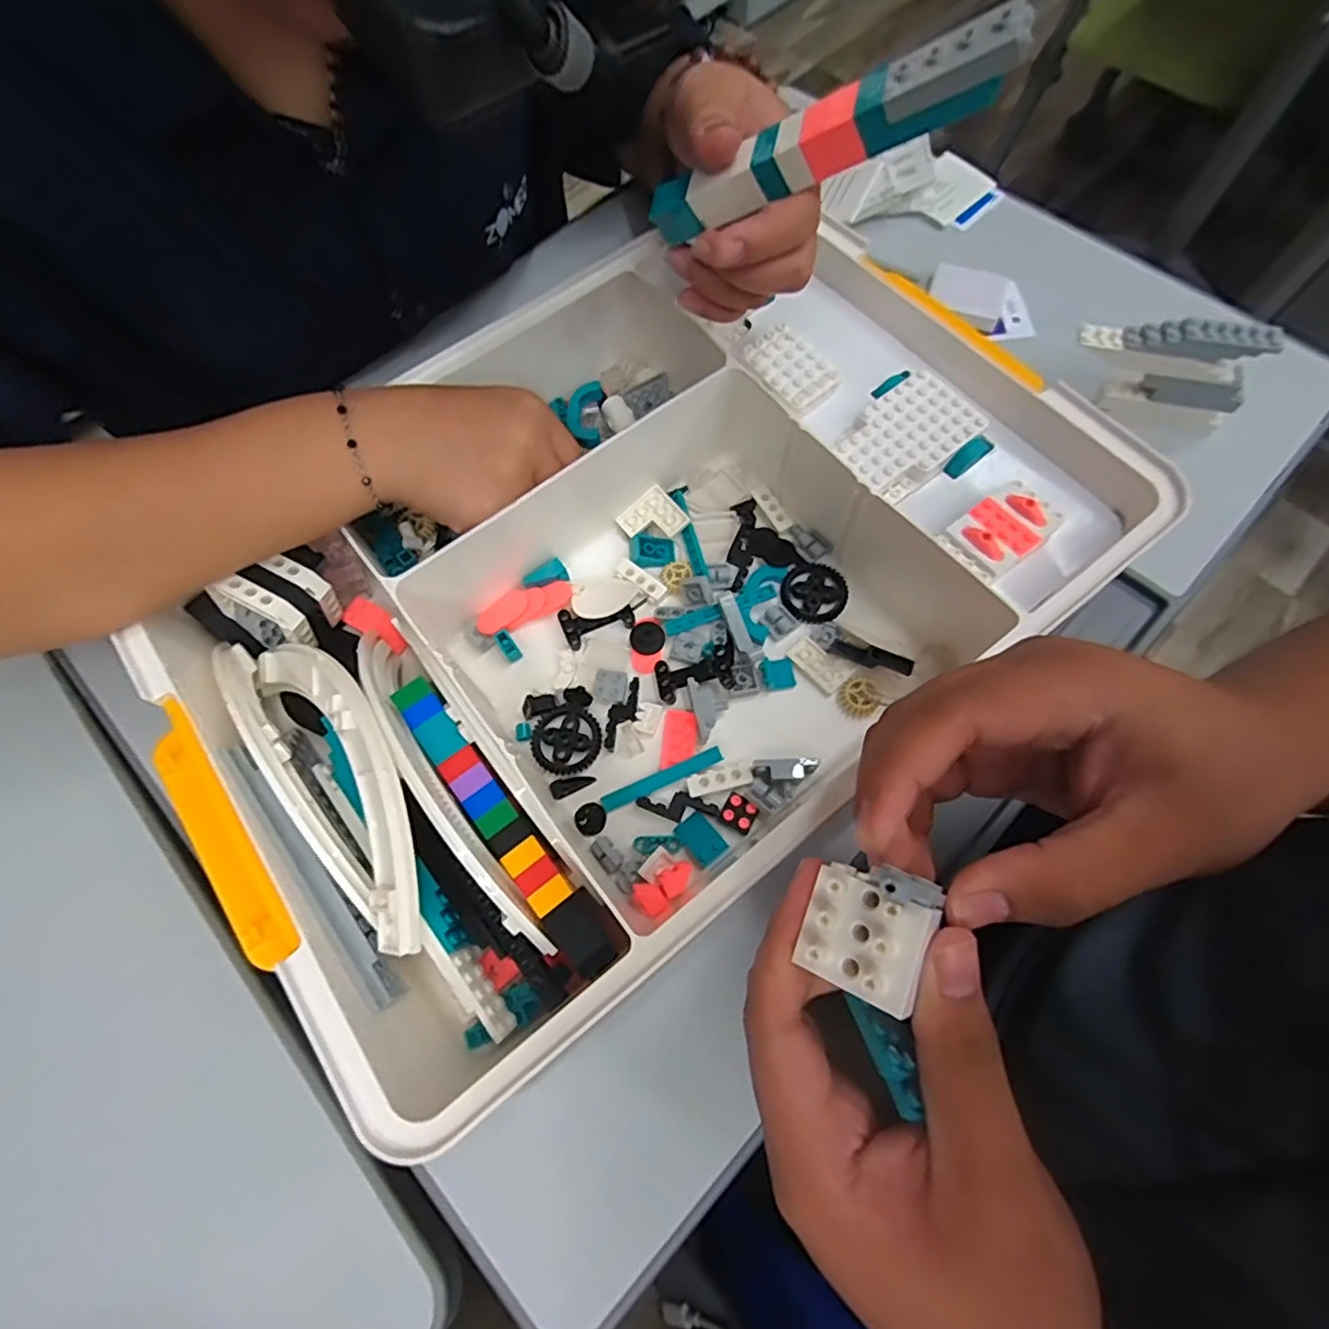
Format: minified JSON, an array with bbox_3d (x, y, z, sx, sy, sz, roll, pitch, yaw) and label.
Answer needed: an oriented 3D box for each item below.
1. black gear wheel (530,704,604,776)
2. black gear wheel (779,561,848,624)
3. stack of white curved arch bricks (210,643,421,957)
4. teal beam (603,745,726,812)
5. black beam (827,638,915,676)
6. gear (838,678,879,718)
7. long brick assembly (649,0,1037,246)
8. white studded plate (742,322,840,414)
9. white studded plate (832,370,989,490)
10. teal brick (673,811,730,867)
[{"bbox_3d":[-0.050,0.038,0.326,0.035,0.004,0.035,-1,69,2],"label":"black gear wheel"},{"bbox_3d":[0.083,-0.040,0.352,0.035,0.005,0.035,-1,69,2],"label":"black gear wheel"},{"bbox_3d":[-0.145,0.036,0.275,0.053,0.034,0.181,-42,63,-10],"label":"stack of white curved arch bricks"},{"bbox_3d":[-0.001,0.056,0.315,0.063,0.007,0.009,-22,70,-6],"label":"teal beam"},{"bbox_3d":[0.106,-0.004,0.328,0.041,0.009,0.009,17,73,26],"label":"black beam"},{"bbox_3d":[0.100,0.017,0.327,0.018,0.007,0.020,-28,71,-8],"label":"gear"},{"bbox_3d":[0.051,-0.181,0.222,0.133,0.023,0.012,2,69,37],"label":"long brick assembly"},{"bbox_3d":[0.065,-0.156,0.335,0.034,0.007,0.048,-39,76,-6],"label":"white studded plate"},{"bbox_3d":[0.122,-0.117,0.323,0.069,0.006,0.046,-36,72,-11],"label":"white studded plate"},{"bbox_3d":[0.017,0.082,0.302,0.016,0.007,0.023,-39,73,-12],"label":"teal brick"}]

